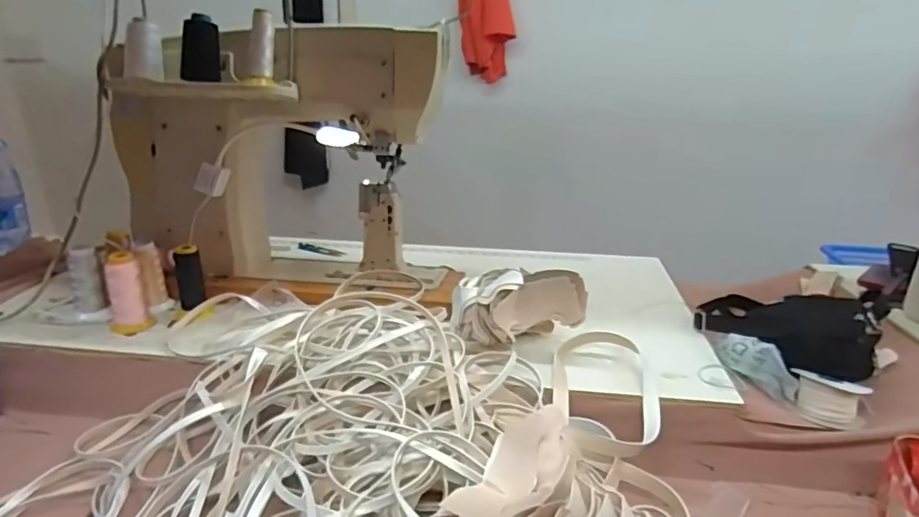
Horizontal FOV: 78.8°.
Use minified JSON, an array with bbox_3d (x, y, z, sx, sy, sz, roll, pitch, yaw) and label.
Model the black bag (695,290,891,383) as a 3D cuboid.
[{"bbox_3d":[0.504,0.085,0.868,0.238,0.081,0.238,14,24,30],"label":"black bag"}]

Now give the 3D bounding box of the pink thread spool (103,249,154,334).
[{"bbox_3d":[-0.517,0.054,0.869,0.051,0.119,0.051,-12,24,-30],"label":"pink thread spool"}]

